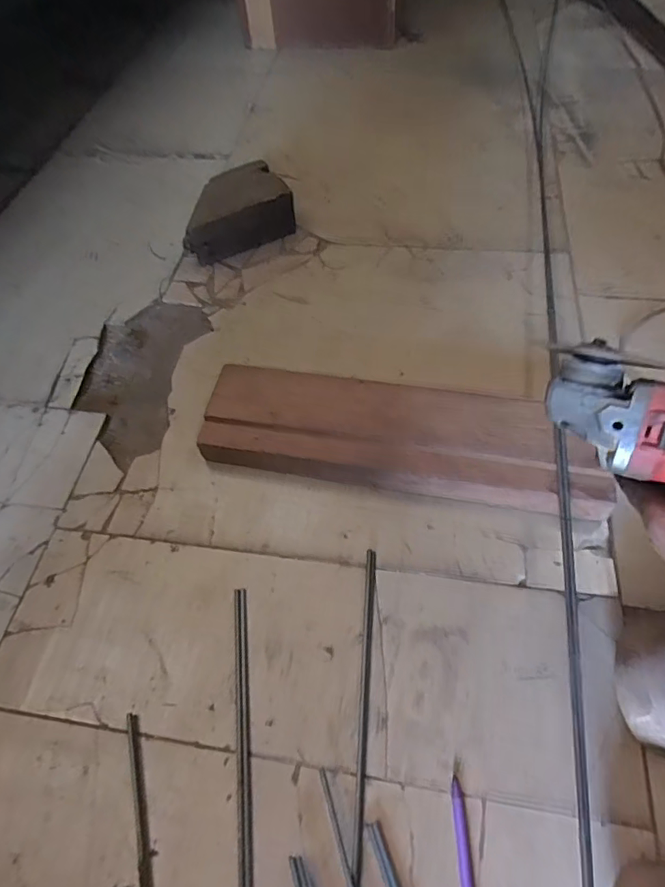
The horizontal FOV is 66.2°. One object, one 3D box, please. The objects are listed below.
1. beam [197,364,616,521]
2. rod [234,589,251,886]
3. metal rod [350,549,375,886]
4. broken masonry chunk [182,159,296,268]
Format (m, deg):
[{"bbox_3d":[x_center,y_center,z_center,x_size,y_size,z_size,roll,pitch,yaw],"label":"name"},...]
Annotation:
[{"bbox_3d":[0.073,-0.011,0.581,0.430,0.052,0.120,8,59,10],"label":"beam"},{"bbox_3d":[-0.073,0.314,0.415,0.013,0.011,0.387,-8,57,0],"label":"rod"},{"bbox_3d":[0.022,0.279,0.425,0.009,0.010,0.390,2,58,6],"label":"metal rod"},{"bbox_3d":[-0.158,-0.360,0.803,0.171,0.082,0.102,-29,60,-13],"label":"broken masonry chunk"}]

